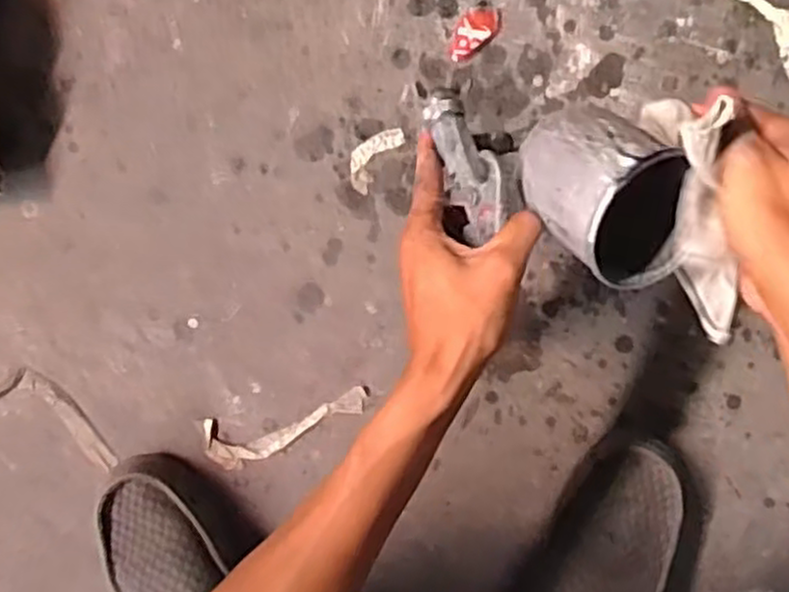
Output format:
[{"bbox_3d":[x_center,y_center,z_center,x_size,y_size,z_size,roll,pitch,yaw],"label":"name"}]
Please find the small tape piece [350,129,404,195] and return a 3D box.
[{"bbox_3d":[-0.018,-0.116,0.639,0.027,0.004,0.060,37,97,-3],"label":"small tape piece"}]

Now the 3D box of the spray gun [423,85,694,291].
[{"bbox_3d":[0.084,-0.068,0.438,0.161,0.074,0.083,26,99,32],"label":"spray gun"}]

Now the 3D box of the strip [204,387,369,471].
[{"bbox_3d":[-0.093,0.114,0.666,0.145,0.007,0.044,-15,97,4],"label":"strip"}]

